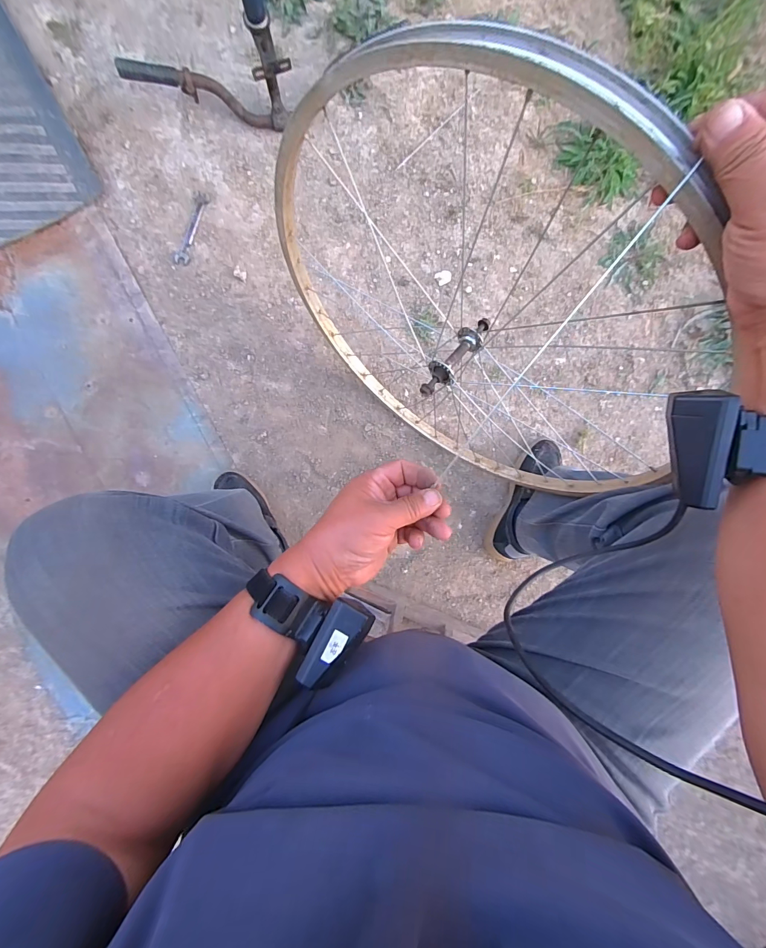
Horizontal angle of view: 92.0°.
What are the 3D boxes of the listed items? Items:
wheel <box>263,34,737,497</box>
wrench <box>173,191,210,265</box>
[{"bbox_3d":[0.097,-0.168,0.489,0.559,0.562,0.121,38,87,-5],"label":"wheel"},{"bbox_3d":[-0.393,-0.504,0.760,0.032,0.004,0.152,18,89,-6],"label":"wrench"}]

